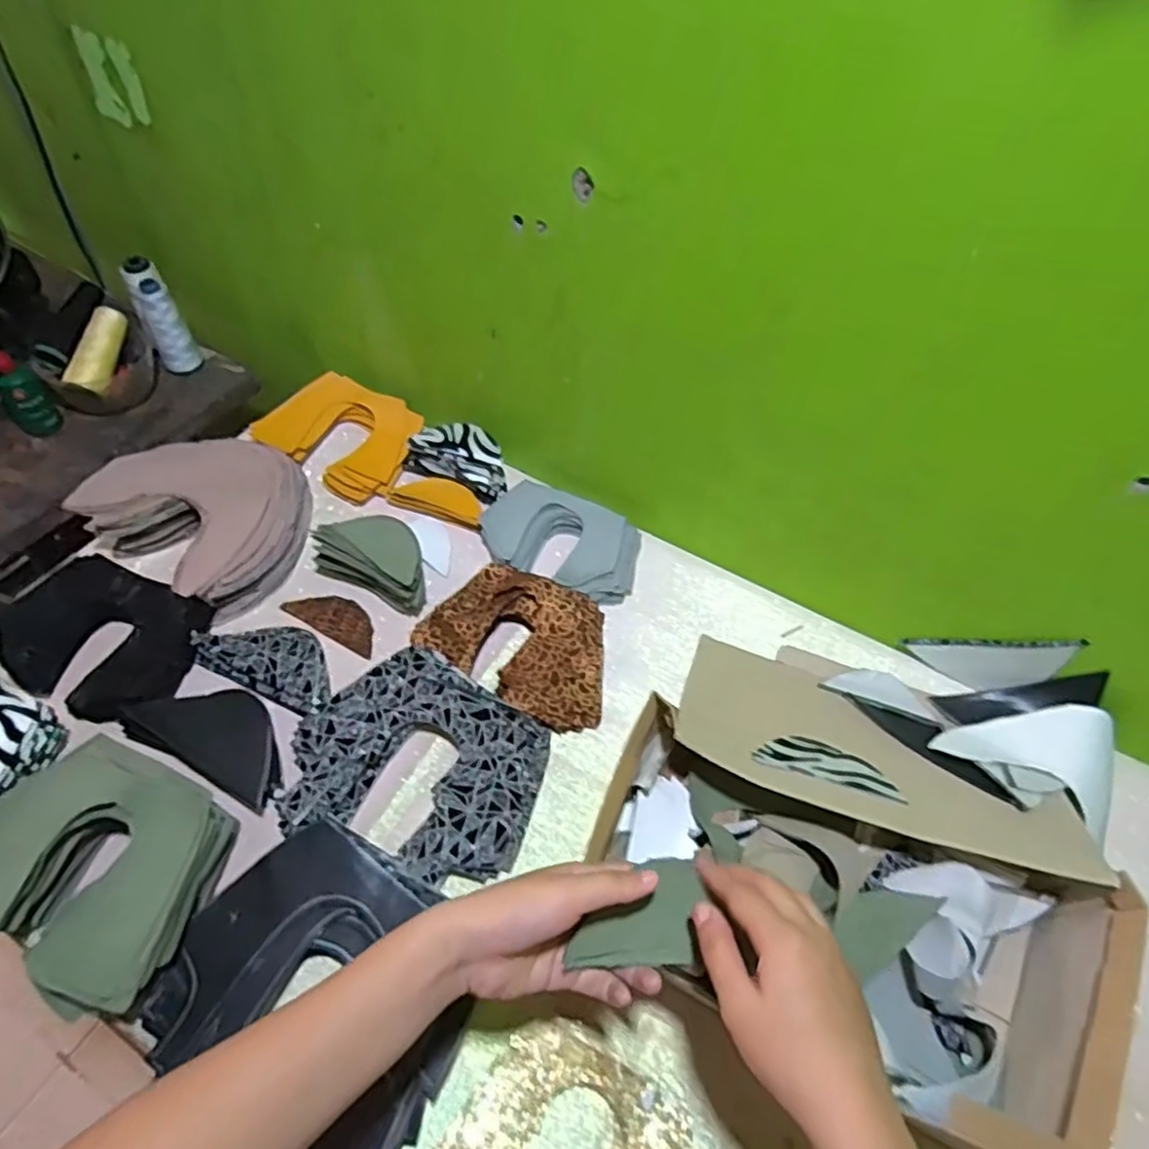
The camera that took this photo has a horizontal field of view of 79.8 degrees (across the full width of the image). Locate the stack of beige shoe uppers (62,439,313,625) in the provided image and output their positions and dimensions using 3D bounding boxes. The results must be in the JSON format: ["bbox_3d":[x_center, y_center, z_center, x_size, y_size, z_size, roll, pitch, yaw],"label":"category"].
[{"bbox_3d":[-0.364,-0.069,0.703,0.181,0.067,0.180,28,55,15],"label":"stack of beige shoe uppers"}]

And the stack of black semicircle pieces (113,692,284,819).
[{"bbox_3d":[-0.303,0.131,0.585,0.152,0.027,0.076,24,54,13],"label":"stack of black semicircle pieces"}]

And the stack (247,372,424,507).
[{"bbox_3d":[-0.269,-0.165,0.802,0.173,0.038,0.132,27,55,15],"label":"stack"}]

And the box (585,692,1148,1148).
[{"bbox_3d":[0.180,0.241,0.486,0.345,0.102,0.179,21,54,11],"label":"box"}]

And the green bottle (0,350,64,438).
[{"bbox_3d":[-0.626,-0.210,0.772,0.046,0.106,0.044,-36,63,-28],"label":"green bottle"}]

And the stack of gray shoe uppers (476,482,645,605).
[{"bbox_3d":[-0.013,-0.034,0.732,0.167,0.026,0.113,25,55,14],"label":"stack of gray shoe uppers"}]

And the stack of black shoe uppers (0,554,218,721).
[{"bbox_3d":[-0.427,0.056,0.627,0.157,0.044,0.131,21,54,11],"label":"stack of black shoe uppers"}]

